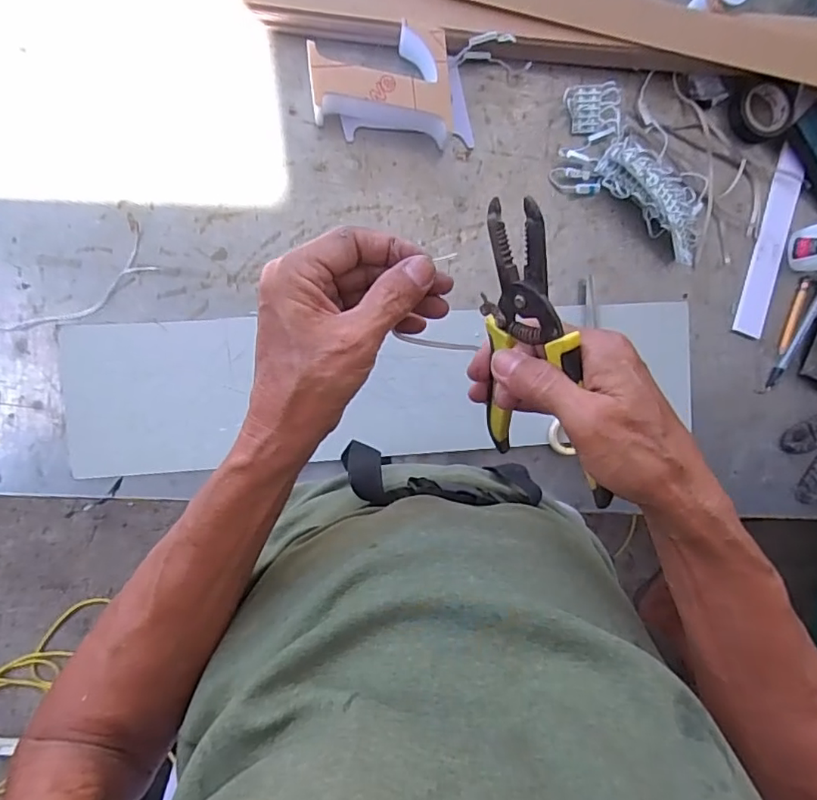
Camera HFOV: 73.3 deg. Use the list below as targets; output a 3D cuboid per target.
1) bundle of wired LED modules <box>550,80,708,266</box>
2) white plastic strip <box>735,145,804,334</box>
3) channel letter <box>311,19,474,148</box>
[{"bbox_3d":[0.225,-0.226,0.540,0.191,0.035,0.103,30,89,-8],"label":"bundle of wired LED modules"},{"bbox_3d":[0.382,-0.164,0.579,0.030,0.006,0.193,13,92,3],"label":"white plastic strip"},{"bbox_3d":[-0.011,-0.291,0.503,0.155,0.047,0.097,2,93,-7],"label":"channel letter"}]

